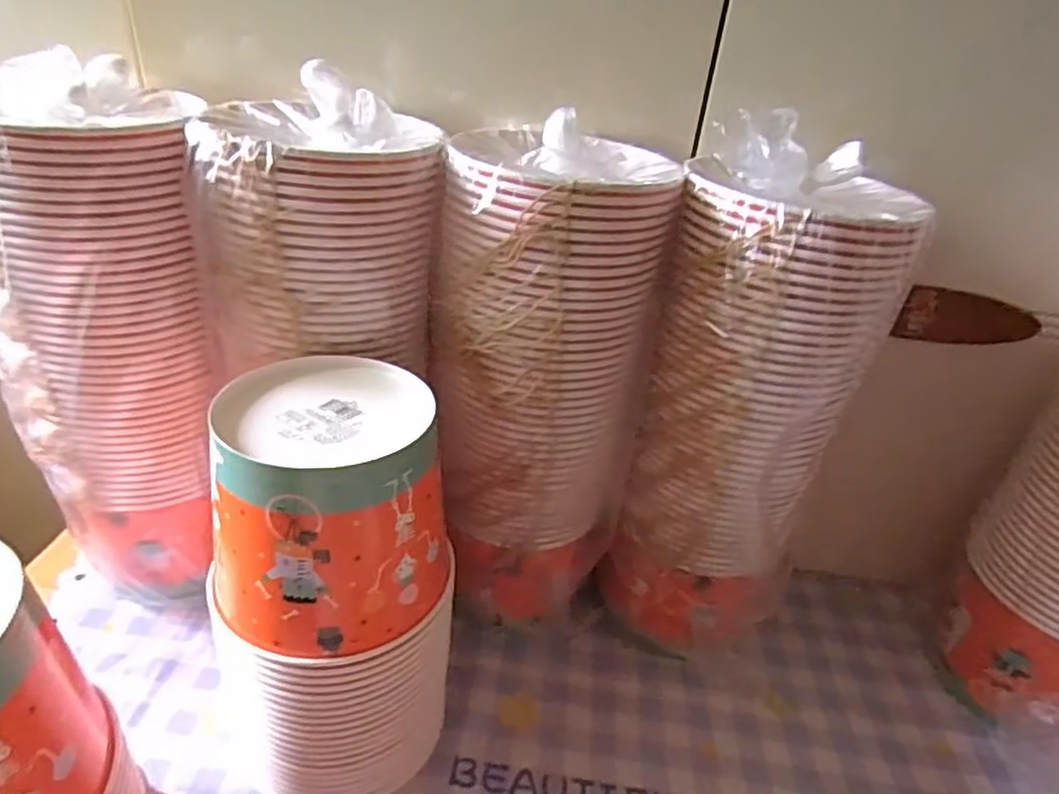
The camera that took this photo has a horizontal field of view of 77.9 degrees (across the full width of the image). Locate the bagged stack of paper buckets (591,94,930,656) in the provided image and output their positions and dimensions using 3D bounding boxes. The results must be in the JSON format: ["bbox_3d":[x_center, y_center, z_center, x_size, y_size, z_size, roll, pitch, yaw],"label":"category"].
[{"bbox_3d":[0.169,0.015,0.531,0.151,0.418,0.144,16,33,16],"label":"bagged stack of paper buckets"}]

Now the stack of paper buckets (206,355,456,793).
[{"bbox_3d":[-0.133,0.144,0.464,0.139,0.296,0.143,19,33,19],"label":"stack of paper buckets"}]

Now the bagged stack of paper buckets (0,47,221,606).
[{"bbox_3d":[-0.331,-0.024,0.531,0.161,0.418,0.153,-15,38,-31],"label":"bagged stack of paper buckets"}]

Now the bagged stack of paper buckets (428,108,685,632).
[{"bbox_3d":[0.003,-0.001,0.560,0.161,0.405,0.153,4,32,-4],"label":"bagged stack of paper buckets"}]

